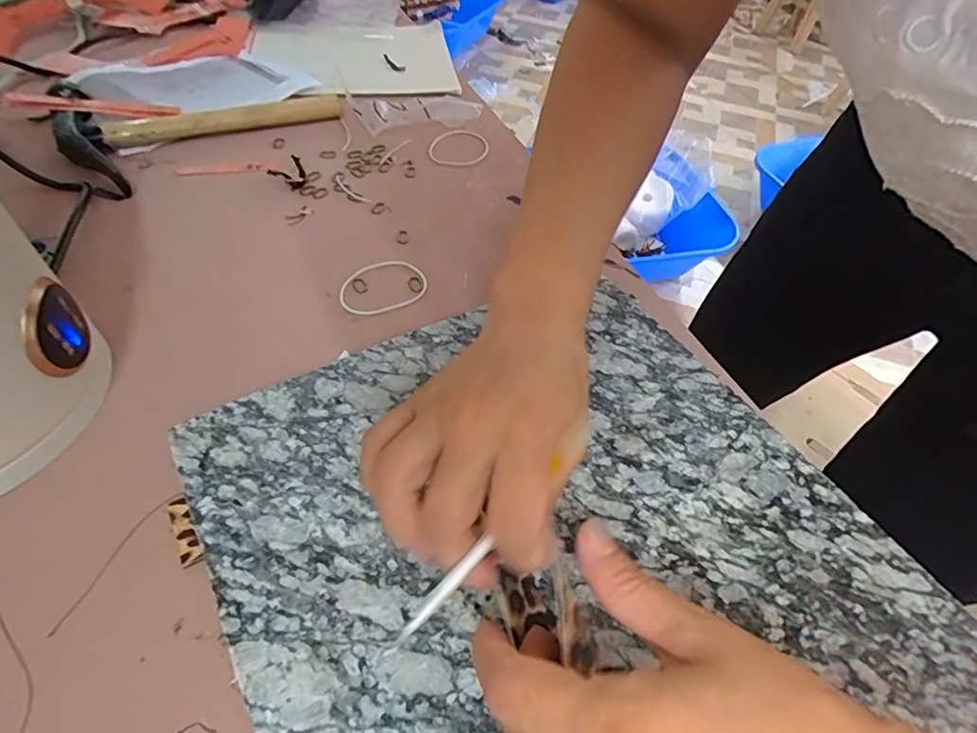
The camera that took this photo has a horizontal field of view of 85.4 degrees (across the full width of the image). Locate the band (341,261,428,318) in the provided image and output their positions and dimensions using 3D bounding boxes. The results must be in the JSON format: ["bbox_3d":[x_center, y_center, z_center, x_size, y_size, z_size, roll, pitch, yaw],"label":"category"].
[{"bbox_3d":[-0.080,-0.061,0.395,0.066,0.005,0.054,-18,55,-19],"label":"band"}]

